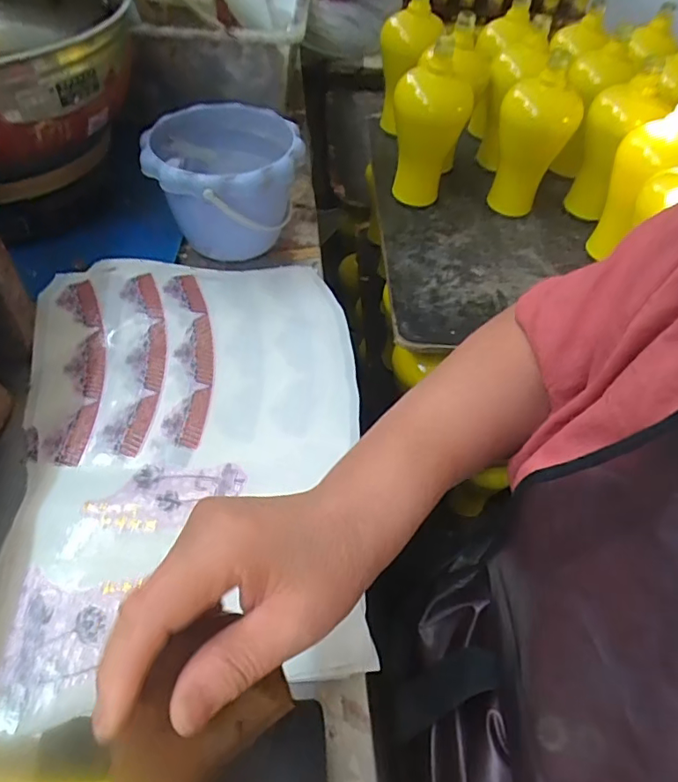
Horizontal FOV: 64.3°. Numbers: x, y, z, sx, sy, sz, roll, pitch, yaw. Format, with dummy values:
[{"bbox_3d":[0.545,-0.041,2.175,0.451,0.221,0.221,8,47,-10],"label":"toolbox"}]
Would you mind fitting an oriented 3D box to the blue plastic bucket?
[{"bbox_3d":[-0.121,-0.214,0.570,0.148,0.115,0.155,4,50,-4],"label":"blue plastic bucket"}]

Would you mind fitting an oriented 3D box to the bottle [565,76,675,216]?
[{"bbox_3d":[0.401,-0.360,0.799,0.081,0.195,0.093,34,54,20],"label":"bottle"}]

